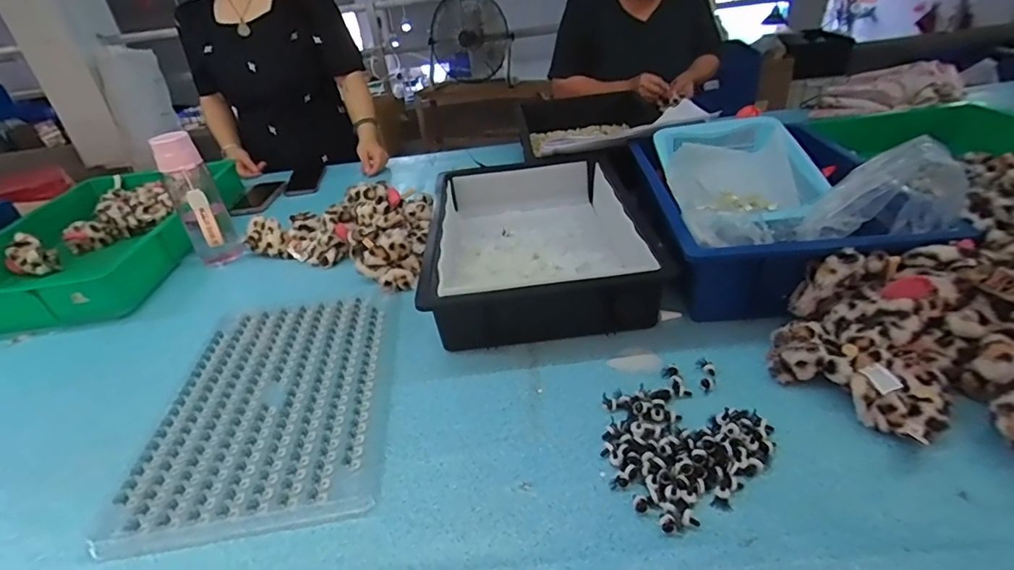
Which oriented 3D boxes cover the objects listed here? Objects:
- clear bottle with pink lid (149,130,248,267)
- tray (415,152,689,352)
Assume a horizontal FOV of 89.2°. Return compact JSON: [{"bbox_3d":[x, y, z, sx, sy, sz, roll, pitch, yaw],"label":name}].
[{"bbox_3d":[-0.537,-0.147,0.896,0.076,0.216,0.070,-26,38,-26],"label":"clear bottle with pink lid"},{"bbox_3d":[0.050,-0.084,0.802,0.312,0.099,0.456,-6,34,1],"label":"tray"}]

